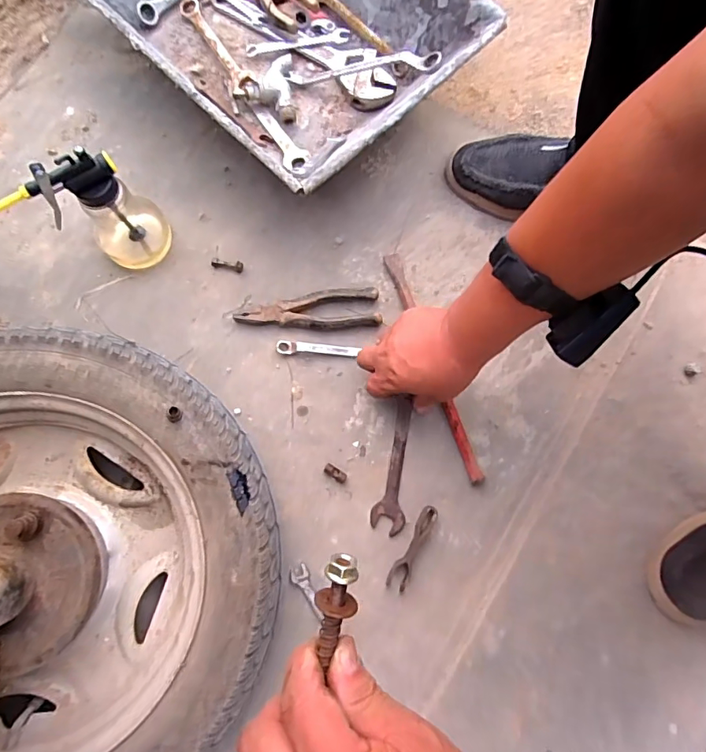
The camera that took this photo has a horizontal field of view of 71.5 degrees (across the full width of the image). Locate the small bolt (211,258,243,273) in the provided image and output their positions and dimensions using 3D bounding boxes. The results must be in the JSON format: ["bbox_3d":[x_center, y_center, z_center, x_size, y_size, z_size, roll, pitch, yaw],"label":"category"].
[{"bbox_3d":[-0.151,-0.133,0.586,0.039,0.005,0.013,10,76,1],"label":"small bolt"}]

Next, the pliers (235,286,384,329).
[{"bbox_3d":[-0.052,-0.075,0.570,0.164,0.015,0.046,-5,76,-3],"label":"pliers"}]

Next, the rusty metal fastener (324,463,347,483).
[{"bbox_3d":[-0.019,0.106,0.535,0.027,0.009,0.012,35,77,-7],"label":"rusty metal fastener"}]

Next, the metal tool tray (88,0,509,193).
[{"bbox_3d":[-0.106,-0.437,0.605,0.312,0.116,0.476,-43,81,-11],"label":"metal tool tray"}]

